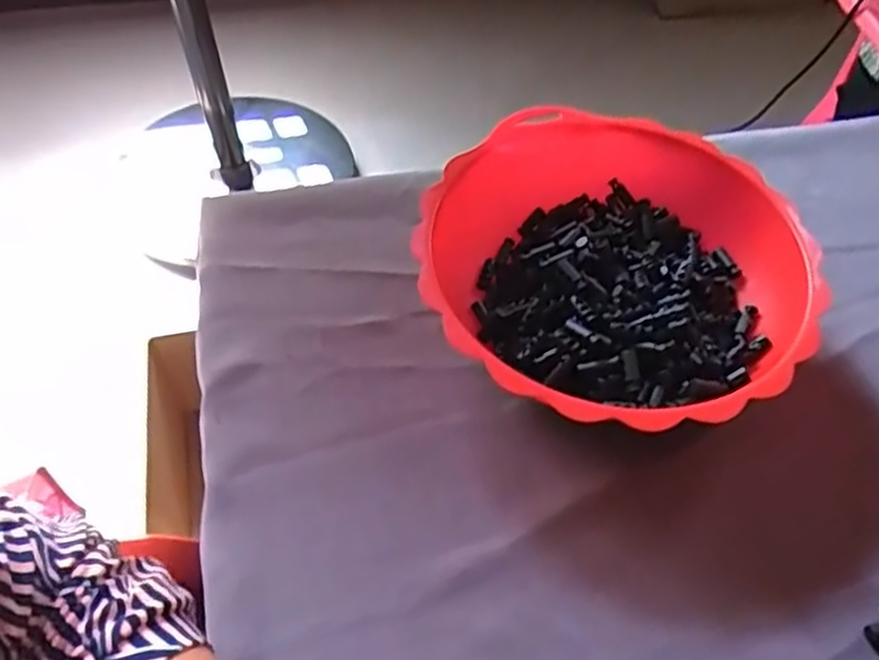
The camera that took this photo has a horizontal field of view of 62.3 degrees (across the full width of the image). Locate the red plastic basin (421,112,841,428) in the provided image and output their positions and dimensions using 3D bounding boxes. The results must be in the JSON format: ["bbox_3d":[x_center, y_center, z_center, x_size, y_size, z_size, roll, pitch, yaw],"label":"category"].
[{"bbox_3d":[0.106,-0.035,0.462,0.228,0.092,0.220,1,55,-1],"label":"red plastic basin"}]

